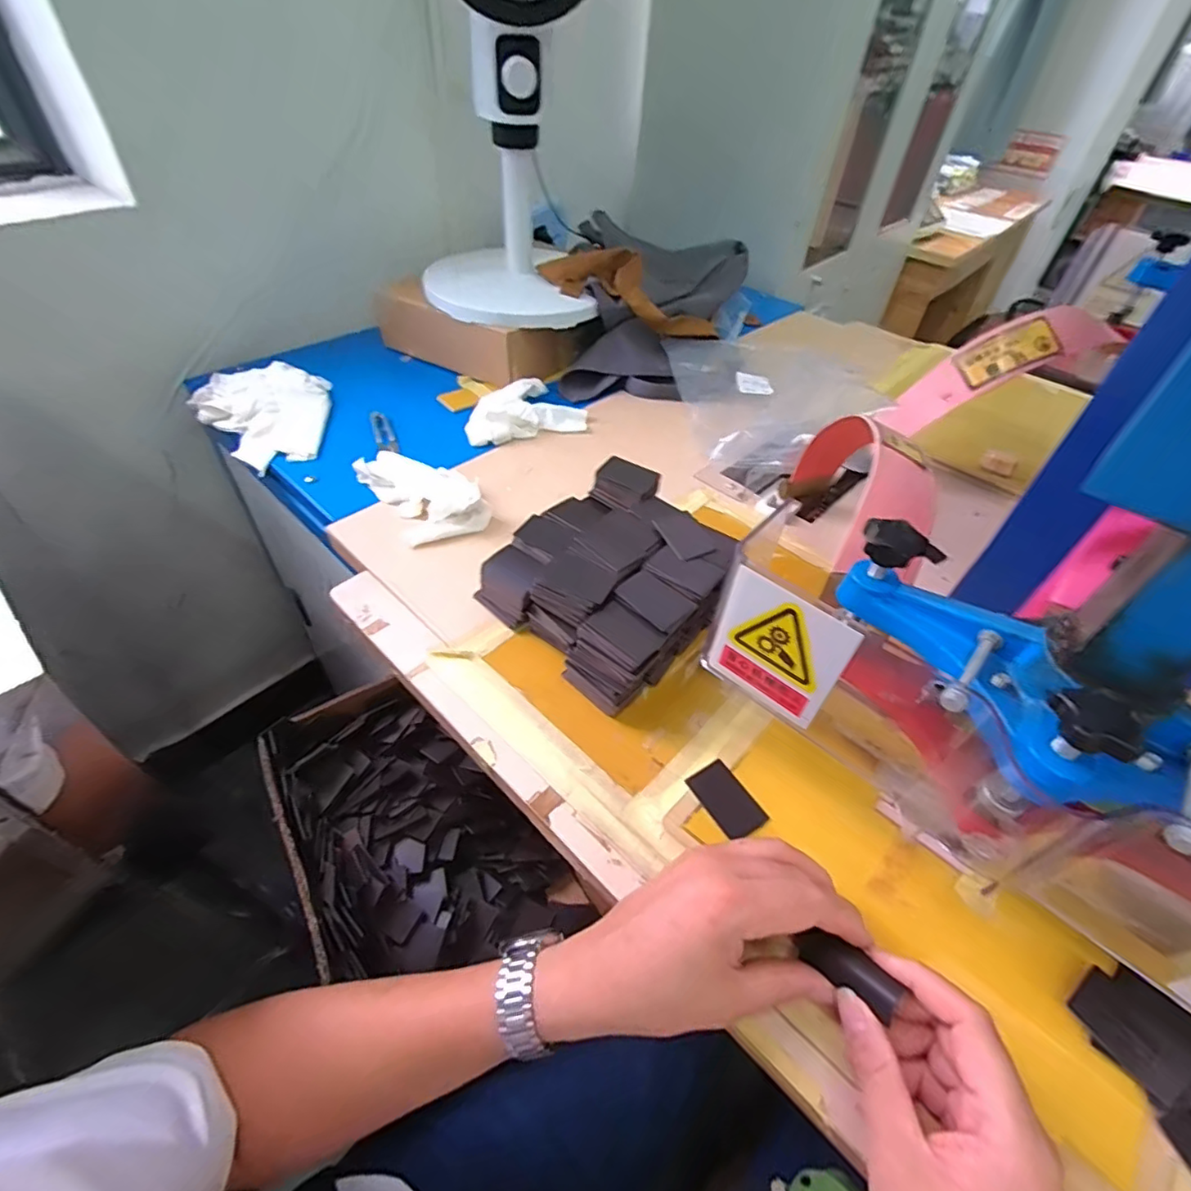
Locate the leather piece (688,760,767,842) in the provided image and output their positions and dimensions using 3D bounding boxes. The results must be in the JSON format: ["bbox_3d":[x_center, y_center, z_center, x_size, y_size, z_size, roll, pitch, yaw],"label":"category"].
[{"bbox_3d":[0.094,0.146,0.417,0.034,0.004,0.054,-23,52,-24],"label":"leather piece"}]

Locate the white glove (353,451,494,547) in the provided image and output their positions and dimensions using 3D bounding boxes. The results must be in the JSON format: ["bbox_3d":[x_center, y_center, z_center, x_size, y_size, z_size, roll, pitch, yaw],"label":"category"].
[{"bbox_3d":[-0.190,-0.118,0.637,0.092,0.037,0.149,-28,54,-27],"label":"white glove"}]

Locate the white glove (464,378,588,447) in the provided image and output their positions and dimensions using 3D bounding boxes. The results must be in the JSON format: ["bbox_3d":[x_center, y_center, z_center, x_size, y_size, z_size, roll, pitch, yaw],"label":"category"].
[{"bbox_3d":[-0.099,-0.245,0.765,0.155,0.029,0.108,-23,52,-24],"label":"white glove"}]

